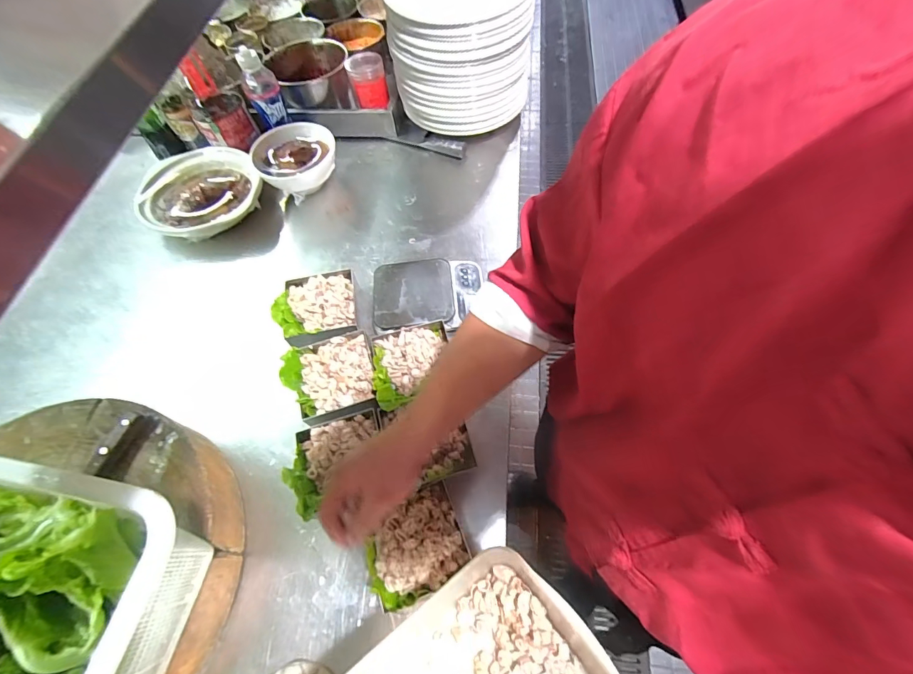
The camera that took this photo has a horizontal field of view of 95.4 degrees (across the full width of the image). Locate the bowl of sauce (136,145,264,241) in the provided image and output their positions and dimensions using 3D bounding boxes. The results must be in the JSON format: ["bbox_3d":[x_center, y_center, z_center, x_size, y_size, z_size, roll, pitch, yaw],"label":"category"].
[{"bbox_3d":[-0.560,-0.315,0.922,0.250,0.072,0.270,-29,64,-11],"label":"bowl of sauce"}]

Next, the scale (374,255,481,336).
[{"bbox_3d":[-0.050,-0.076,0.755,0.197,0.046,0.150,-6,61,1],"label":"scale"}]

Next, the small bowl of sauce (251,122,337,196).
[{"bbox_3d":[-0.348,-0.386,0.923,0.174,0.095,0.159,-2,62,3],"label":"small bowl of sauce"}]

